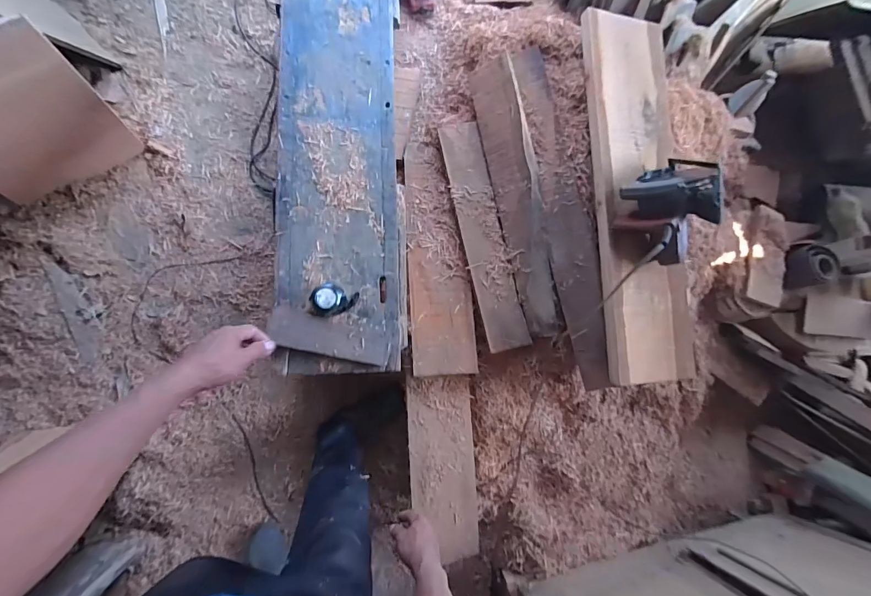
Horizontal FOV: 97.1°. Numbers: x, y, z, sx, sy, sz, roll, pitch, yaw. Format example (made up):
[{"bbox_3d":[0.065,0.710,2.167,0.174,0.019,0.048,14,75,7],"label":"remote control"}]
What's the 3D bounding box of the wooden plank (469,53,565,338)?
[{"bbox_3d":[0.228,-0.289,1.066,0.130,0.035,0.774,-13,87,20],"label":"wooden plank"}]

